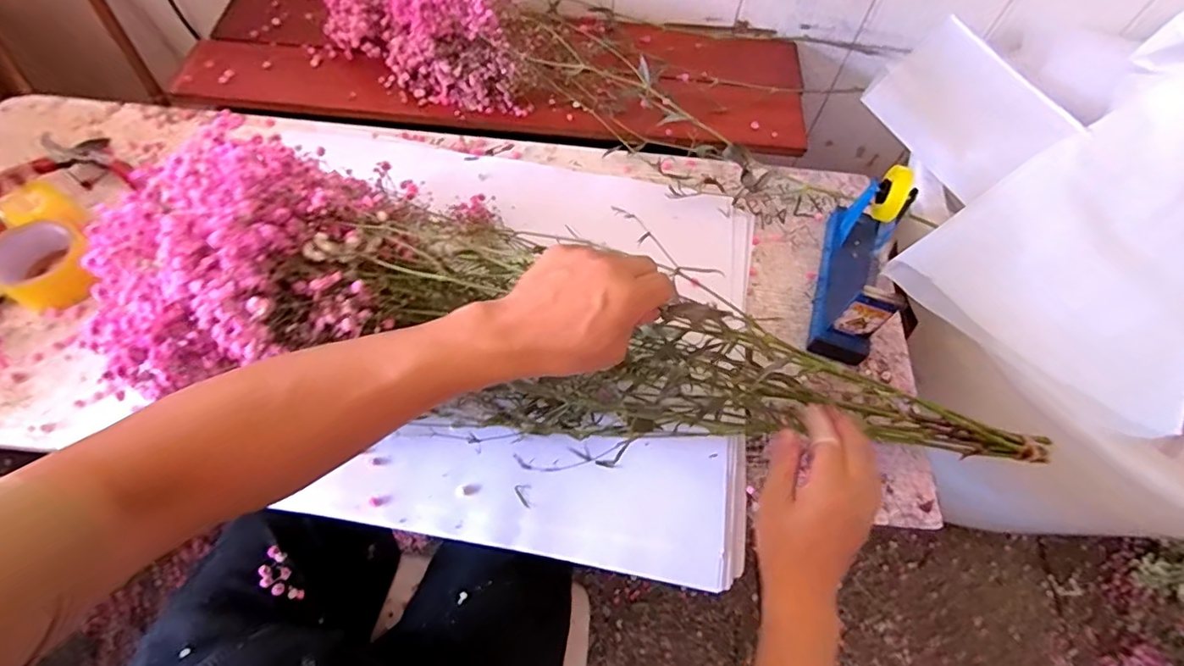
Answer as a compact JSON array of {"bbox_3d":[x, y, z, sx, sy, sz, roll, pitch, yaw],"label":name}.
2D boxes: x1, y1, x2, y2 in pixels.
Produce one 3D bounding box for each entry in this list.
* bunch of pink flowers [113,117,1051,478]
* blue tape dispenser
[{"bbox_3d":[0.005,0.006,0.538,0.810,0.137,0.262,17,61,-8],"label":"bunch of pink flowers"},{"bbox_3d":[0.307,-0.084,0.624,0.062,0.131,0.209,19,62,7],"label":"blue tape dispenser"}]

